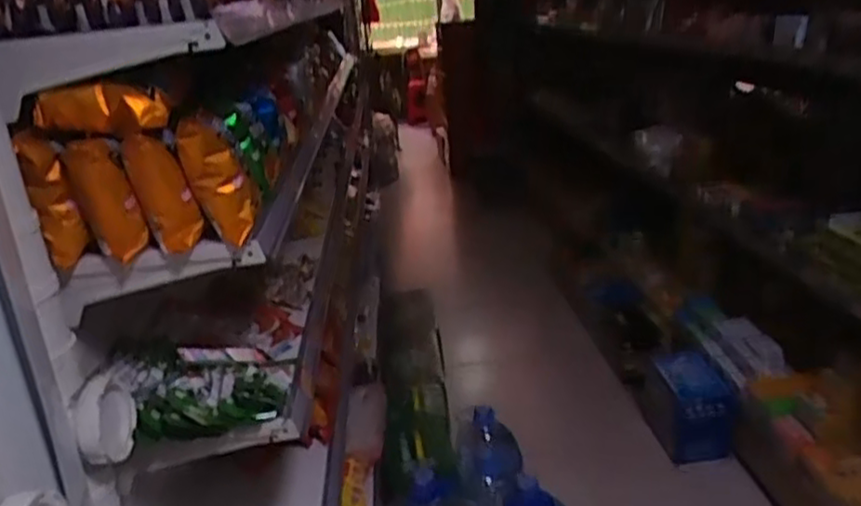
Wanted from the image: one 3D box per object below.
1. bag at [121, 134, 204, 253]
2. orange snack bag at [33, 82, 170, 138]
[{"bbox_3d":[-0.370,-0.085,0.992,0.081,0.158,0.057,-13,21,-20],"label":"bag"},{"bbox_3d":[-0.436,-0.190,0.947,0.160,0.065,0.039,-5,18,-4],"label":"orange snack bag"}]

